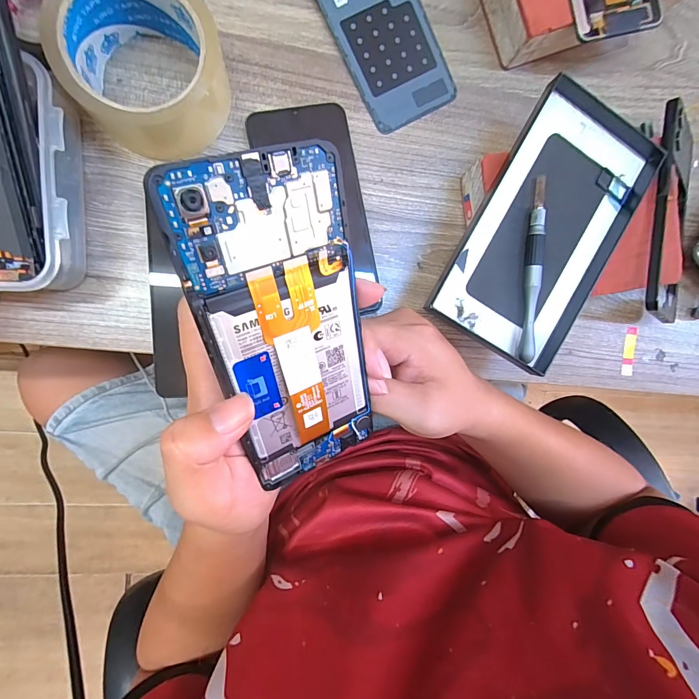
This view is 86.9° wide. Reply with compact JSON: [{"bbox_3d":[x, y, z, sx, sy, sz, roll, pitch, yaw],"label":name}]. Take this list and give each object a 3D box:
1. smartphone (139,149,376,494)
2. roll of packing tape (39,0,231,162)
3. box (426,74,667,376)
[{"bbox_3d":[-0.026,-0.003,0.174,0.071,0.007,0.161,-23,124,-23],"label":"smartphone"},{"bbox_3d":[-0.132,-0.184,0.244,0.093,0.052,0.095,-1,94,-9],"label":"roll of packing tape"},{"bbox_3d":[0.146,-0.090,0.272,0.101,0.017,0.196,30,89,-10],"label":"box"}]

